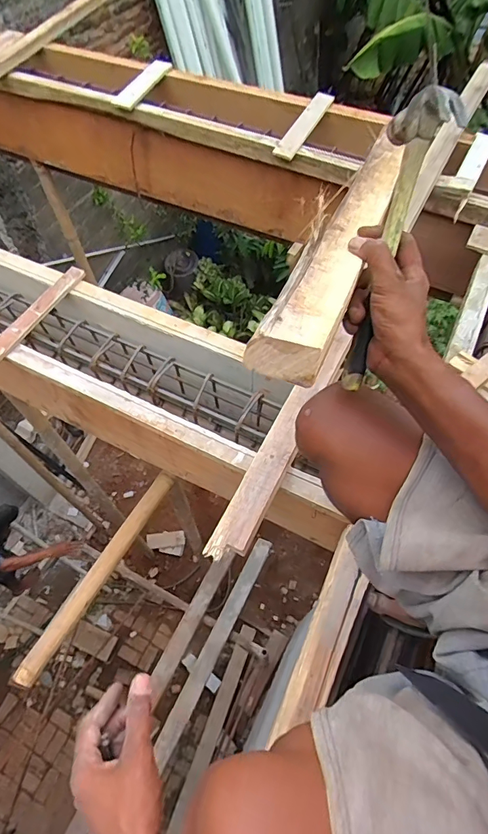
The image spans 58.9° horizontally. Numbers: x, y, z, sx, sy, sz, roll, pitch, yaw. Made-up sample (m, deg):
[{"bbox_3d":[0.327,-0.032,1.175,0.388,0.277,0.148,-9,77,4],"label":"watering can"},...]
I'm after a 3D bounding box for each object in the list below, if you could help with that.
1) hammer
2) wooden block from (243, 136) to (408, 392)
[{"bbox_3d":[0.142,-0.159,0.431,0.056,0.273,0.098,15,16,10],"label":"hammer"},{"bbox_3d":[0.127,-0.227,0.502,0.060,0.036,0.580,18,49,11],"label":"wooden block"}]

